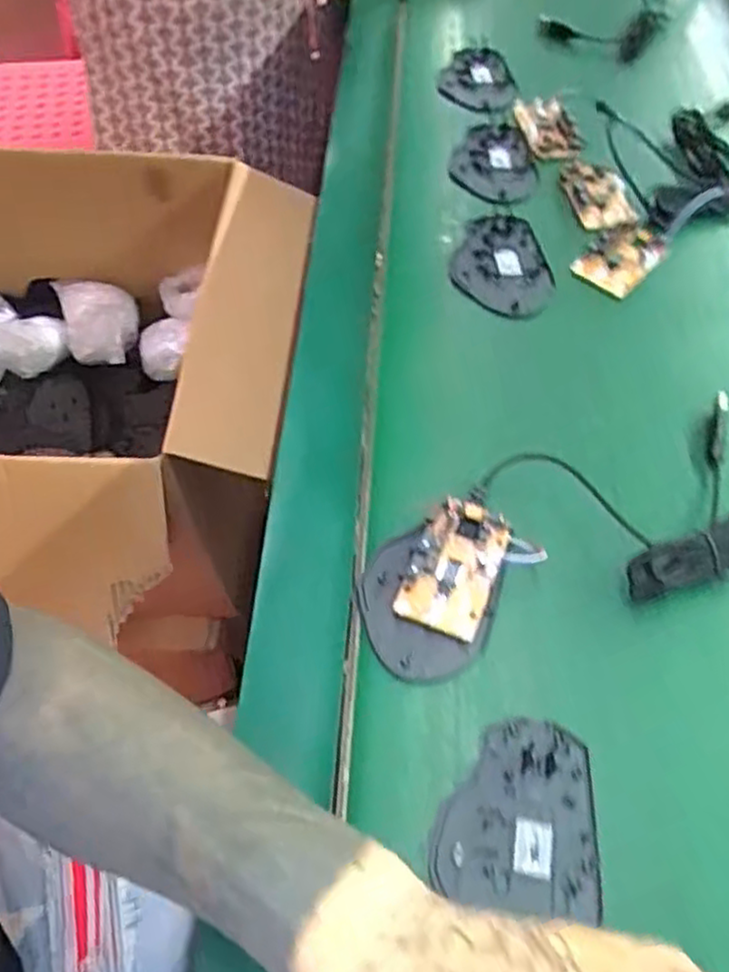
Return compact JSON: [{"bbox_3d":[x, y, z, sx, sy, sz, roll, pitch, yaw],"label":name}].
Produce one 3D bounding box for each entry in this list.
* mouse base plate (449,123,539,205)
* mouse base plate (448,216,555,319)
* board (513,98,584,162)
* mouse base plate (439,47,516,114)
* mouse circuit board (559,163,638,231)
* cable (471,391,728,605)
[{"bbox_3d":[0.116,-0.287,0.634,0.073,0.007,0.129,10,57,5],"label":"mouse base plate"},{"bbox_3d":[0.104,-0.170,0.553,0.073,0.006,0.112,-4,57,-4],"label":"mouse base plate"},{"bbox_3d":[0.170,-0.330,0.659,0.043,0.013,0.088,-8,57,-7],"label":"board"},{"bbox_3d":[0.117,-0.408,0.717,0.074,0.010,0.108,17,58,9],"label":"mouse base plate"},{"bbox_3d":[0.195,-0.244,0.602,0.051,0.004,0.089,-3,56,-3],"label":"mouse circuit board"},{"bbox_3d":[0.162,0.011,0.418,0.187,0.018,0.105,-16,58,-12],"label":"cable"}]

